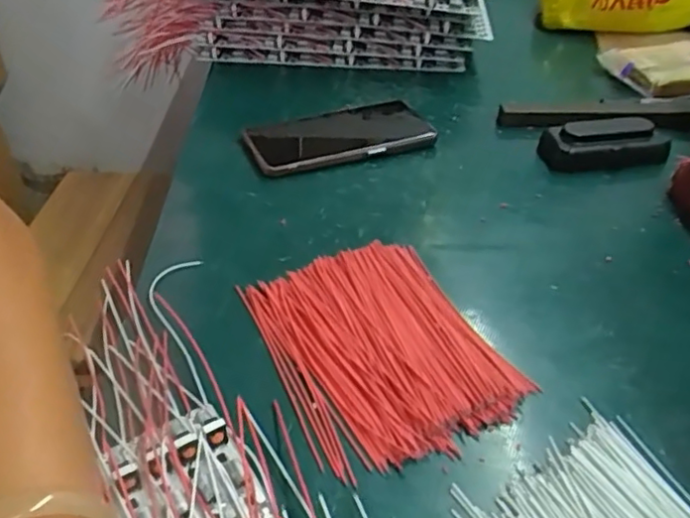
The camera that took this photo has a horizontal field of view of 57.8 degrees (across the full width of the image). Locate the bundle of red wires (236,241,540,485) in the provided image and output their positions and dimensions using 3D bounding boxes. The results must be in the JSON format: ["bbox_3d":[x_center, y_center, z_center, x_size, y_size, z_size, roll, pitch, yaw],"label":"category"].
[{"bbox_3d":[0.019,0.048,0.371,0.122,0.013,0.154,-18,46,-24],"label":"bundle of red wires"}]

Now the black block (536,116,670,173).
[{"bbox_3d":[0.227,-0.099,0.546,0.106,0.035,0.051,-2,40,-7],"label":"black block"}]

